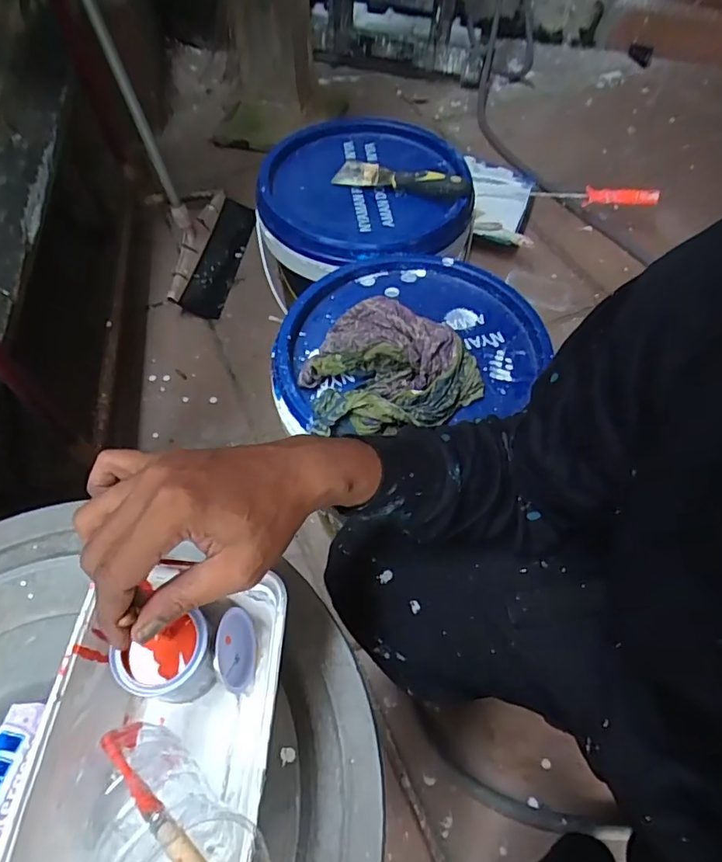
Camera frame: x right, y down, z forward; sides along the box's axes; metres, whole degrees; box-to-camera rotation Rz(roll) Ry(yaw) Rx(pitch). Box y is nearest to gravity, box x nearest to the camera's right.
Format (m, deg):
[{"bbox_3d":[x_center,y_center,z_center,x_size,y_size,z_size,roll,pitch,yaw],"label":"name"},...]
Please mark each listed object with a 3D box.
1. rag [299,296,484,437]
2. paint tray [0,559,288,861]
[{"bbox_3d":[0.032,-0.065,0.531,0.181,0.046,0.143,-6,57,-5],"label":"rag"},{"bbox_3d":[-0.111,0.180,0.310,0.120,0.075,0.161,3,57,1],"label":"paint tray"}]

